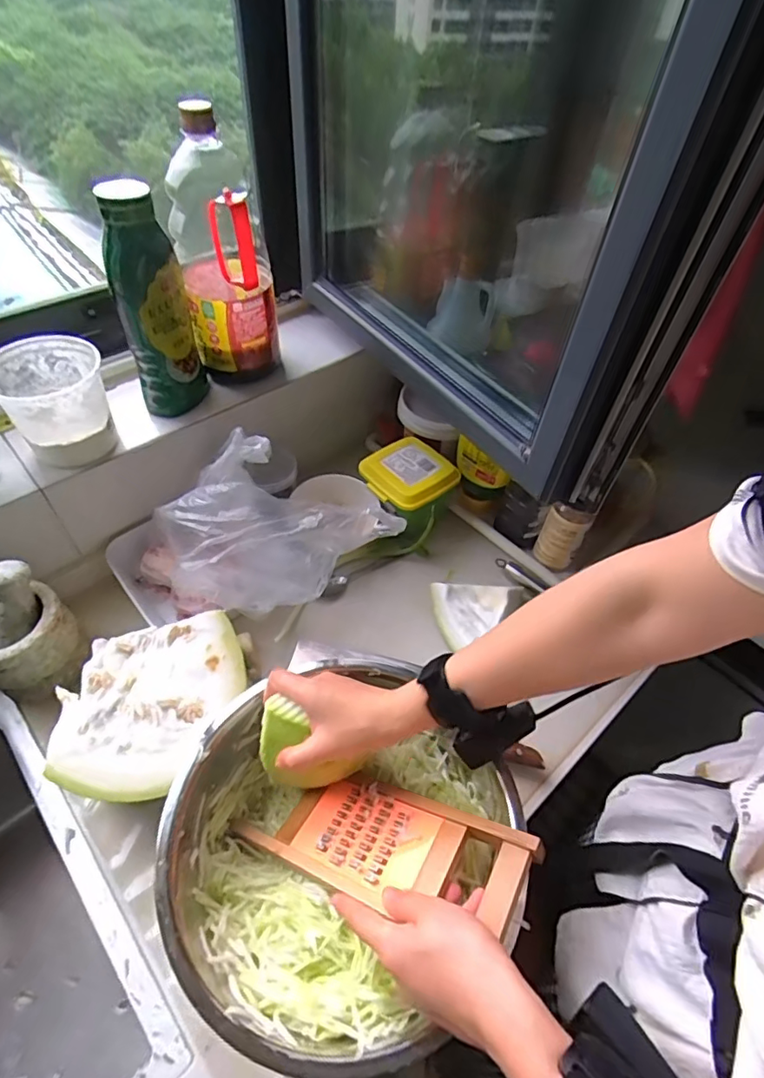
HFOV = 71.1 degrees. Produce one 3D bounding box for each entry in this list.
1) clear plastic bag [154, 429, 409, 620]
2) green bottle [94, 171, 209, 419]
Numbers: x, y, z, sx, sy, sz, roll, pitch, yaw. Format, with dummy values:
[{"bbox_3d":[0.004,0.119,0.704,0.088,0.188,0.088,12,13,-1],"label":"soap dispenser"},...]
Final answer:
[{"bbox_3d":[-0.118,-0.007,0.626,0.242,0.127,0.178,15,53,6],"label":"clear plastic bag"},{"bbox_3d":[-0.262,-0.259,0.622,0.078,0.268,0.060,-15,55,-16],"label":"green bottle"}]

